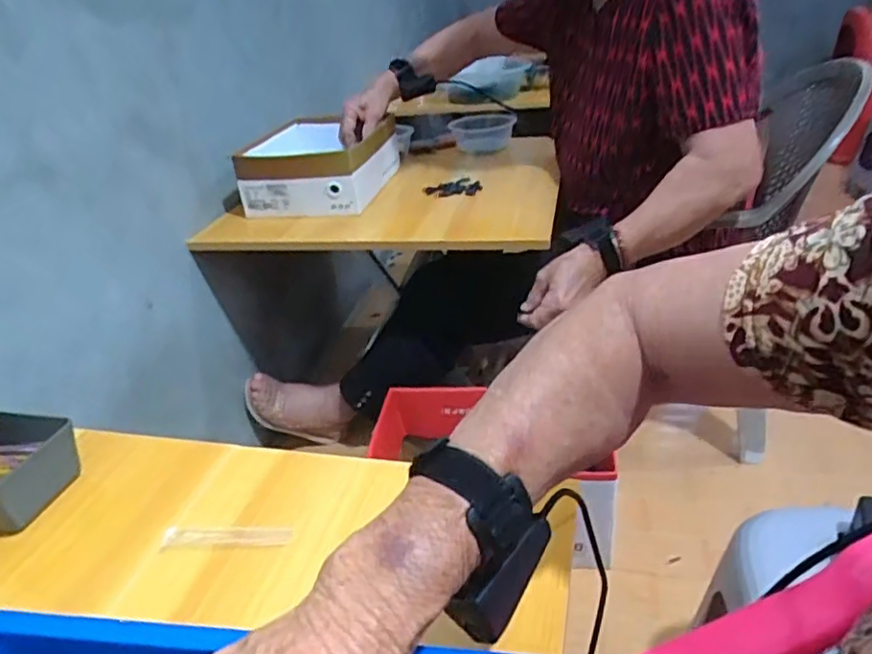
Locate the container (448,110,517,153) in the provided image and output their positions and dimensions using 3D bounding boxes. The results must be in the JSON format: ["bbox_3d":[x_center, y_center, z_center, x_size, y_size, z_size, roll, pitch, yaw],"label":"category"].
[{"bbox_3d":[0.103,-0.441,1.390,0.131,0.078,0.157,-9,30,-5],"label":"container"}]

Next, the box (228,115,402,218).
[{"bbox_3d":[-0.223,-0.323,1.210,0.257,0.107,0.335,1,31,12],"label":"box"}]

